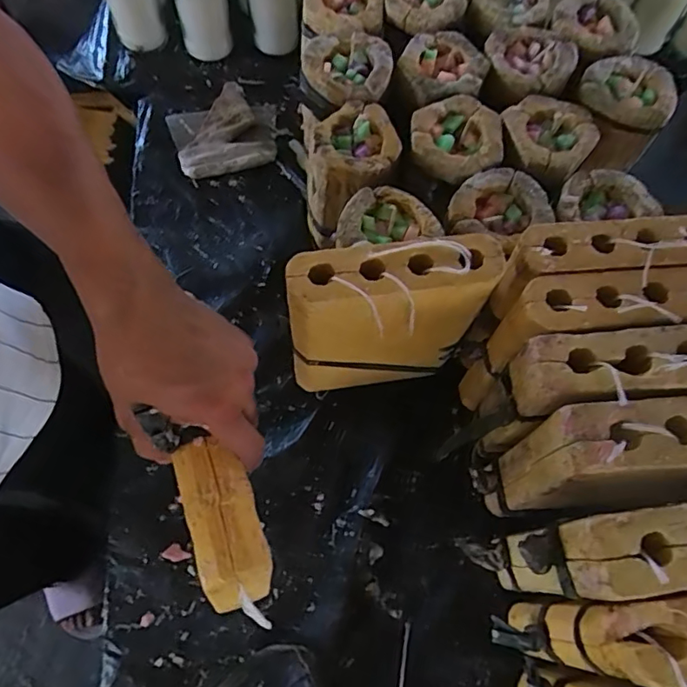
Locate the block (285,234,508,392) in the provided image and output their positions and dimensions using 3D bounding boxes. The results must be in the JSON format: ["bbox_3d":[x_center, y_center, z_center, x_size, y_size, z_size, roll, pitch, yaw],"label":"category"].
[{"bbox_3d":[0.029,-0.015,0.484,0.173,0.198,0.053,-8,68,-7],"label":"block"}]

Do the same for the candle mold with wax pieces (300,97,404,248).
[{"bbox_3d":[0.005,-0.170,0.562,0.090,0.122,0.095,-8,68,-7],"label":"candle mold with wax pieces"}]

